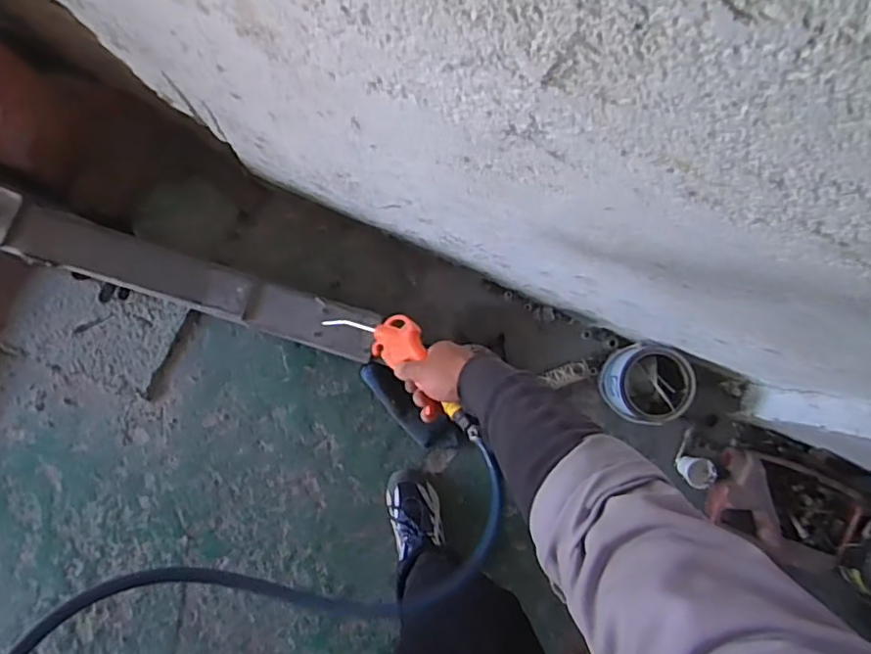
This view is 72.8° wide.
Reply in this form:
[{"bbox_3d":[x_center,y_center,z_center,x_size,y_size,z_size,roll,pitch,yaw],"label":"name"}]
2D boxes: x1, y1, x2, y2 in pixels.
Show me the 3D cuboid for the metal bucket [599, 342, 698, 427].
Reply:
[{"bbox_3d":[0.448,0.119,1.269,0.155,0.158,0.161,0,89,-6],"label":"metal bucket"}]

